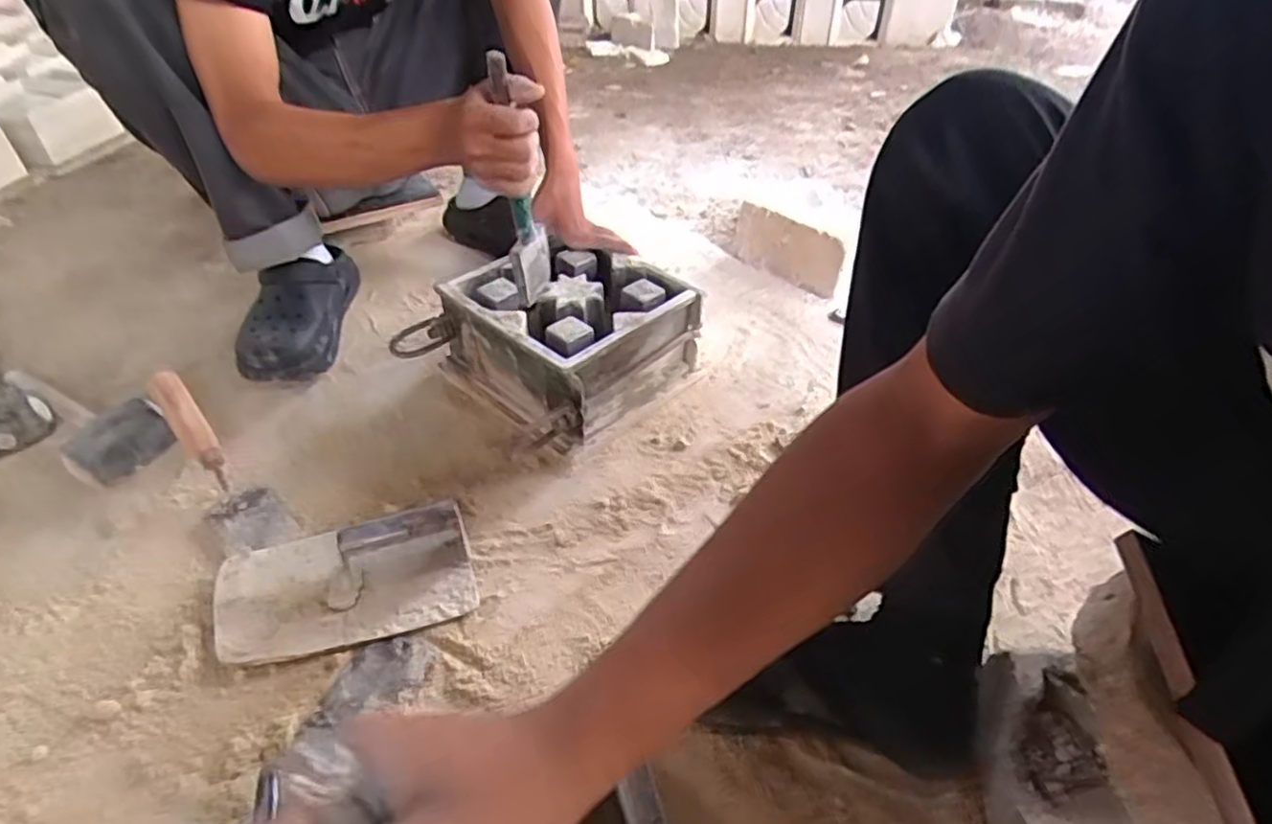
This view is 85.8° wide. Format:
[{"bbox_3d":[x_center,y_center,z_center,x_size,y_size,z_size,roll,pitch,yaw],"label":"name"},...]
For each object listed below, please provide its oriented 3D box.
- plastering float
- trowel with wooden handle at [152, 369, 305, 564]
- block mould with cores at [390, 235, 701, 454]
[{"bbox_3d":[-0.270,0.139,0.626,0.227,0.072,0.132,-10,44,-14],"label":"plastering float"},{"bbox_3d":[-0.448,0.056,0.729,0.068,0.067,0.251,-32,77,-32],"label":"trowel with wooden handle"},{"bbox_3d":[-0.091,-0.090,0.850,0.247,0.136,0.272,34,51,29],"label":"block mould with cores"}]

